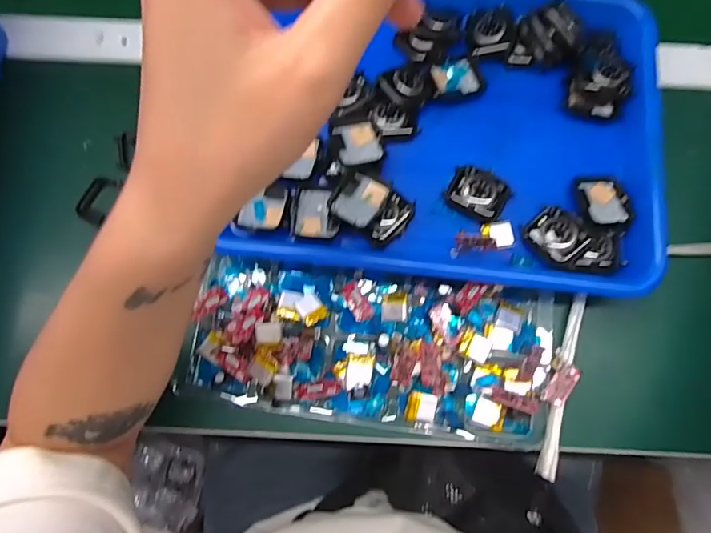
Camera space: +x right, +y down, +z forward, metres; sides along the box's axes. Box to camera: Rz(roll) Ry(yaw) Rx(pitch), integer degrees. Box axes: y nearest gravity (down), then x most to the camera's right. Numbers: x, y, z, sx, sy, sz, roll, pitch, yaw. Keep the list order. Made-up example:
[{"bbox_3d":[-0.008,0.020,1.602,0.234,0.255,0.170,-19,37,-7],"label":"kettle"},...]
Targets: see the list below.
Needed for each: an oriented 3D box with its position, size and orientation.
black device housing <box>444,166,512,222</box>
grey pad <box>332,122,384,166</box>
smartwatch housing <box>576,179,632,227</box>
[{"bbox_3d":[0.090,-0.054,0.343,0.043,0.010,0.032,29,77,7],"label":"black device housing"},{"bbox_3d":[0.003,-0.090,0.339,0.032,0.012,0.037,-9,76,-2],"label":"grey pad"},{"bbox_3d":[0.181,-0.047,0.342,0.034,0.010,0.037,-7,76,-2],"label":"smartwatch housing"}]

